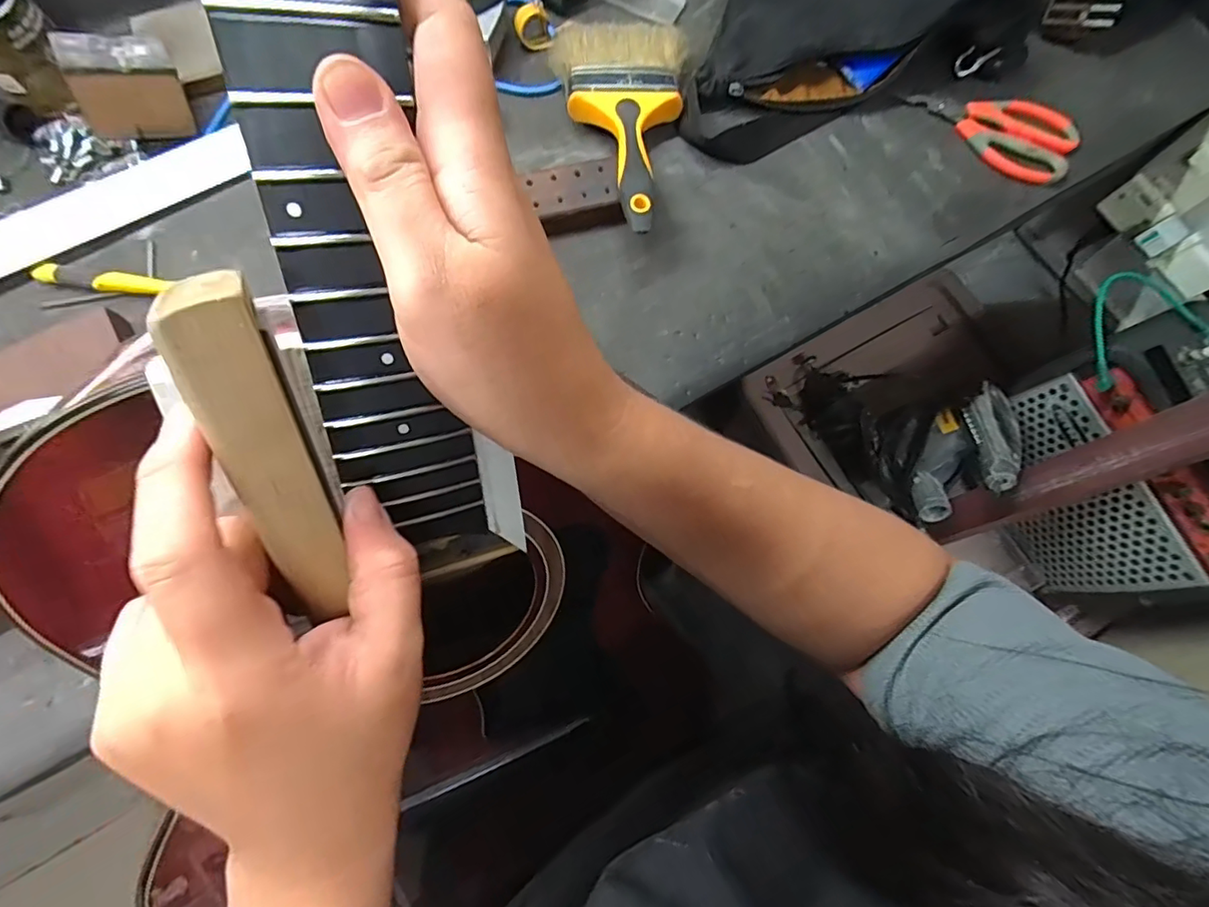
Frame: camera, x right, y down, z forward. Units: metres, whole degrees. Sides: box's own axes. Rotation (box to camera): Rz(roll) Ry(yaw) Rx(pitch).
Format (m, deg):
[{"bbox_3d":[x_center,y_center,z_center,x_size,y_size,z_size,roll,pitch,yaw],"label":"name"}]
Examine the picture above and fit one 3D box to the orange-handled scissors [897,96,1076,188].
[{"bbox_3d":[0.365,-0.308,0.493,0.083,0.025,0.149,-37,78,-12],"label":"orange-handled scissors"}]

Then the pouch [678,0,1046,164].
[{"bbox_3d":[0.206,-0.405,0.481,0.328,0.086,0.189,-22,75,-8],"label":"pouch"}]

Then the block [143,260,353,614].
[{"bbox_3d":[-0.108,0.007,0.176,0.023,0.125,0.015,-3,33,-3],"label":"block"}]

